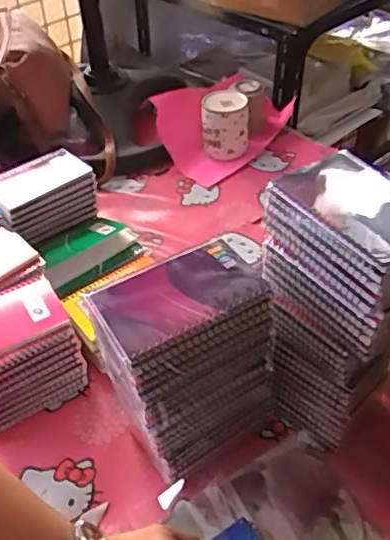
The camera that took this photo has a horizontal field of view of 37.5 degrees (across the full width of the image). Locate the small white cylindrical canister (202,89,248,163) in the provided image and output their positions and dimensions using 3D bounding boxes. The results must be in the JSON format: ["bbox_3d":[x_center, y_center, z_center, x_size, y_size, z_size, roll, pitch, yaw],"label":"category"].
[{"bbox_3d":[0.051,-0.262,1.026,0.080,0.091,0.078,-5,44,-2],"label":"small white cylindrical canister"}]

